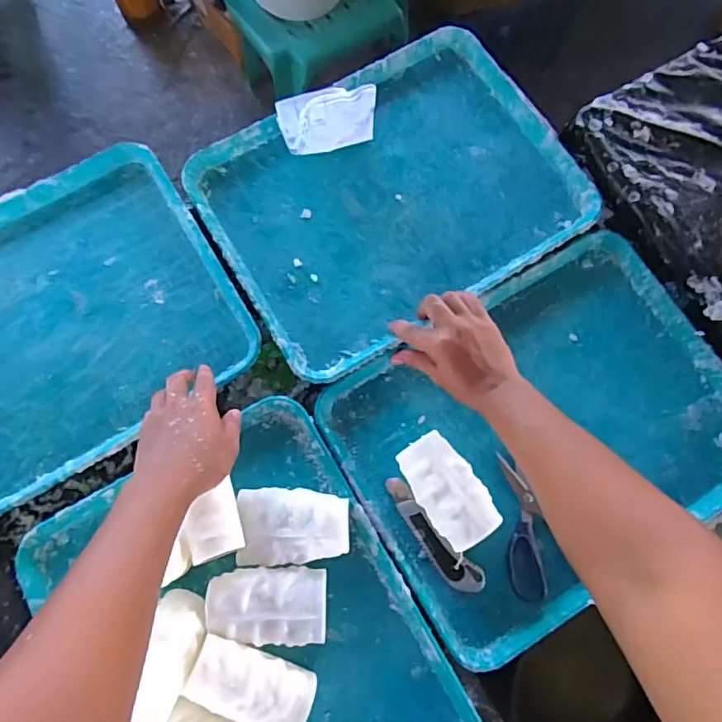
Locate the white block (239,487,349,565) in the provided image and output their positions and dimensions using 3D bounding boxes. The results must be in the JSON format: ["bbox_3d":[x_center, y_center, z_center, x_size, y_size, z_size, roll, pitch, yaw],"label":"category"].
[{"bbox_3d":[-0.071,0.175,0.553,0.116,0.052,0.076,0,77,-2],"label":"white block"}]

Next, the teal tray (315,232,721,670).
[{"bbox_3d":[0.217,0.079,0.607,0.432,0.034,0.335,-29,79,-8],"label":"teal tray"}]

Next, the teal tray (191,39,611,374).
[{"bbox_3d":[0.039,-0.214,0.668,0.435,0.029,0.333,-30,79,-8],"label":"teal tray"}]

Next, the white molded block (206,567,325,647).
[{"bbox_3d":[-0.094,0.249,0.538,0.116,0.045,0.068,1,77,-1],"label":"white molded block"}]

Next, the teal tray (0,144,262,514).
[{"bbox_3d":[-0.382,-0.037,0.617,0.438,0.026,0.335,-32,80,-8],"label":"teal tray"}]

